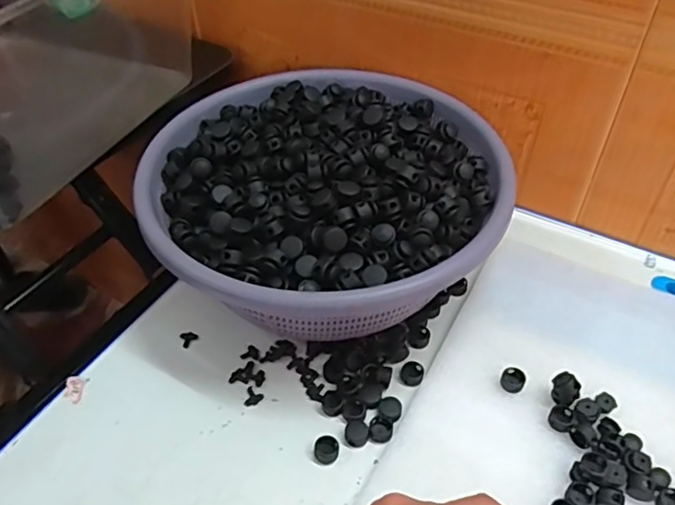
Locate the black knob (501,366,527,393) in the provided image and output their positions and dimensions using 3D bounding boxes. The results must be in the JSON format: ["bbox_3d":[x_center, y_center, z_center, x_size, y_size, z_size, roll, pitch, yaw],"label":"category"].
[{"bbox_3d":[0.130,0.094,0.433,0.017,0.011,0.017,-2,44,2],"label":"black knob"}]

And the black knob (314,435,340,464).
[{"bbox_3d":[-0.008,0.137,0.409,0.018,0.006,0.018,-2,44,2],"label":"black knob"}]

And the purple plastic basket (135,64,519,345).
[{"bbox_3d":[-0.001,-0.043,0.505,0.280,0.128,0.263,-1,46,1],"label":"purple plastic basket"}]

